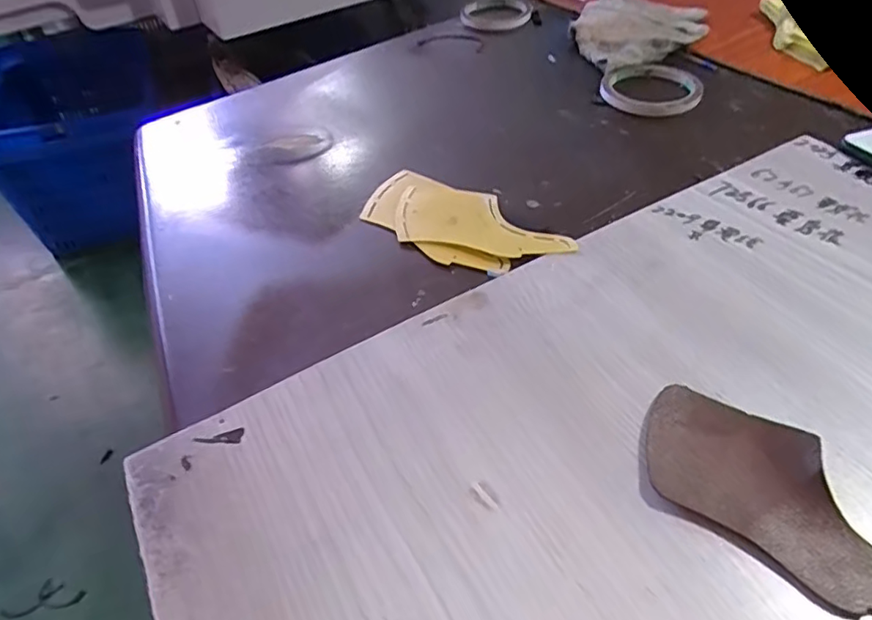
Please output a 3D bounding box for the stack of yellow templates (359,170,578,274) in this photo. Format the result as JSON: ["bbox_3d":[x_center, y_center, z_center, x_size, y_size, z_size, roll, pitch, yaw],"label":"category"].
[{"bbox_3d":[0.015,-0.068,0.440,0.173,0.004,0.075,26,53,27],"label":"stack of yellow templates"}]

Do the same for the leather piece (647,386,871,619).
[{"bbox_3d":[0.163,0.087,0.269,0.137,0.009,0.067,31,55,30],"label":"leather piece"}]

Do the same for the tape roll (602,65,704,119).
[{"bbox_3d":[0.212,-0.220,0.572,0.092,0.010,0.096,-2,45,2],"label":"tape roll"}]

